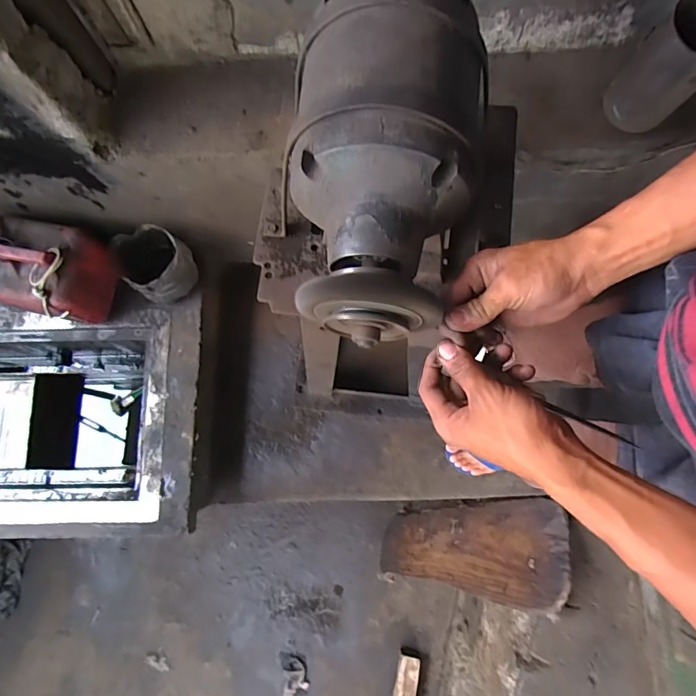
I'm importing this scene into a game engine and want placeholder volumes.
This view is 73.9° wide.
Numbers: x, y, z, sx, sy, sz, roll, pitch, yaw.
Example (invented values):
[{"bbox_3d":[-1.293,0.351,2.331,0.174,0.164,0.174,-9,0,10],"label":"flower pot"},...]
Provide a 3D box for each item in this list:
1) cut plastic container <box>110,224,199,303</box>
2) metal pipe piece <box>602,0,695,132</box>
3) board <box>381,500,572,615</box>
[{"bbox_3d":[-0.473,-0.208,1.163,0.178,0.156,0.161,40,81,9],"label":"cut plastic container"},{"bbox_3d":[0.527,-0.455,0.757,0.122,0.205,0.125,0,78,1],"label":"metal pipe piece"},{"bbox_3d":[0.349,0.669,1.540,0.038,0.954,0.276,23,61,-15],"label":"board"}]

